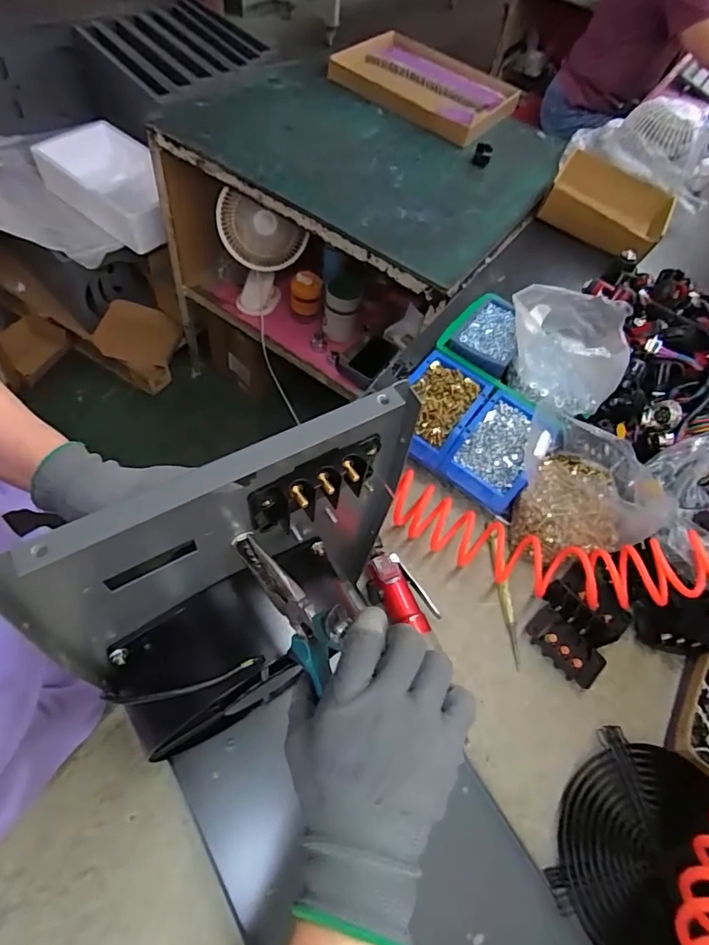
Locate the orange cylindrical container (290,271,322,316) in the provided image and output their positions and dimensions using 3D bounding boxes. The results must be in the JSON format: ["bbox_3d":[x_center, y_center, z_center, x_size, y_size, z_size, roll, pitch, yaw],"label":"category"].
[{"bbox_3d":[-0.131,-0.489,1.327,0.082,0.101,0.072,5,59,-6],"label":"orange cylindrical container"}]

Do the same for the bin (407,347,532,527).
[{"bbox_3d":[0.157,-0.054,0.711,0.211,0.072,0.152,32,61,9],"label":"bin"}]

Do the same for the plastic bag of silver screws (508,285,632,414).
[{"bbox_3d":[0.301,-0.180,0.709,0.179,0.103,0.145,41,62,15],"label":"plastic bag of silver screws"}]

